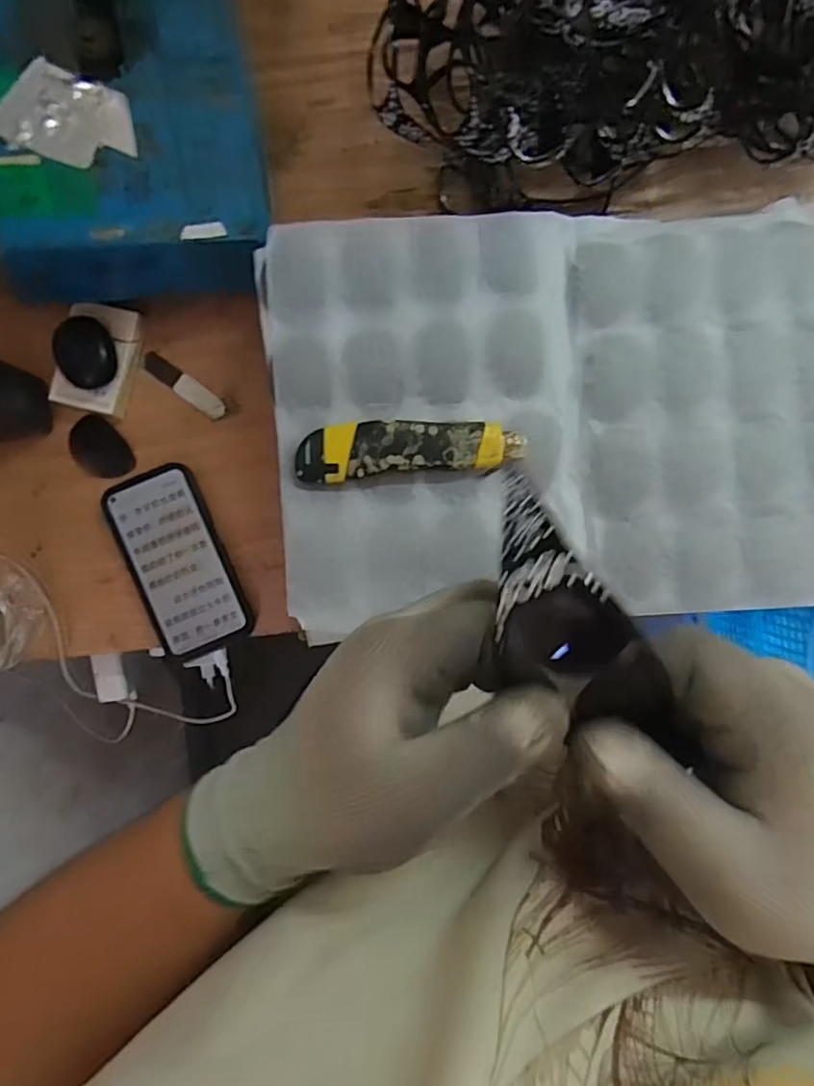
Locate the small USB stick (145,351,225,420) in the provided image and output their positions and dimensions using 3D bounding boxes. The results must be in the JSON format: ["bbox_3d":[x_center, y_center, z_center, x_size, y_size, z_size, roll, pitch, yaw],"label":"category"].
[{"bbox_3d":[-0.198,-0.139,0.529,0.084,0.004,0.021,36,90,-1],"label":"small USB stick"}]

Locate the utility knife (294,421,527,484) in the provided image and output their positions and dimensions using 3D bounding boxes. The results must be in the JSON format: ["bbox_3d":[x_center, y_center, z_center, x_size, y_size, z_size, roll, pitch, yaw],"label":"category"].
[{"bbox_3d":[0.002,-0.067,0.417,0.155,0.021,0.038,-6,91,-1],"label":"utility knife"}]

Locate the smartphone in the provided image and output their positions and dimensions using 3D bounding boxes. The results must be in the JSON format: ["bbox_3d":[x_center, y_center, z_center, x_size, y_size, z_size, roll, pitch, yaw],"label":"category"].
[{"bbox_3d":[-0.200,0.017,0.522,0.079,0.012,0.163,-23,91,-1],"label":"smartphone"}]

